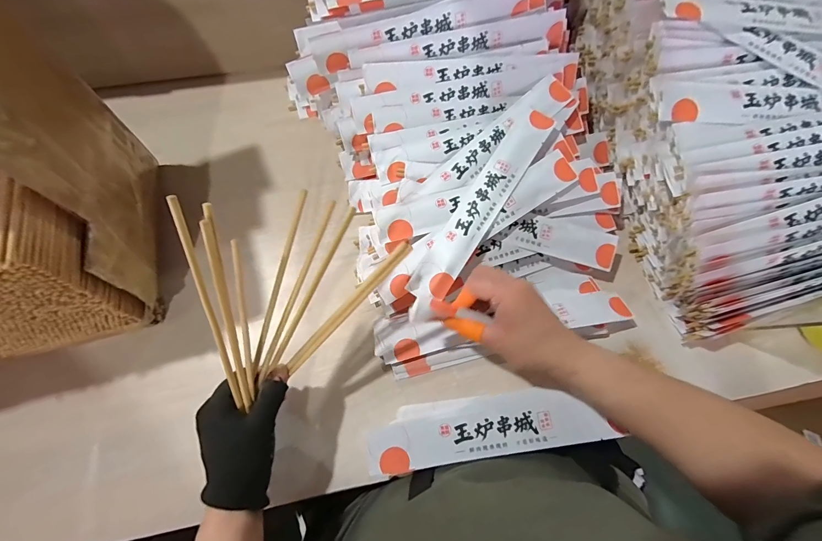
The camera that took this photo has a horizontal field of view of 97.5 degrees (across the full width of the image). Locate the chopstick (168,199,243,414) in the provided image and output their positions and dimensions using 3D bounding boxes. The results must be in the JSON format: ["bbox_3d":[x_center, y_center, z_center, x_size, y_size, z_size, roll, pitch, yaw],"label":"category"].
[{"bbox_3d":[-0.167,0.036,0.302,0.008,0.008,0.195,-3,116,-2],"label":"chopstick"}]

